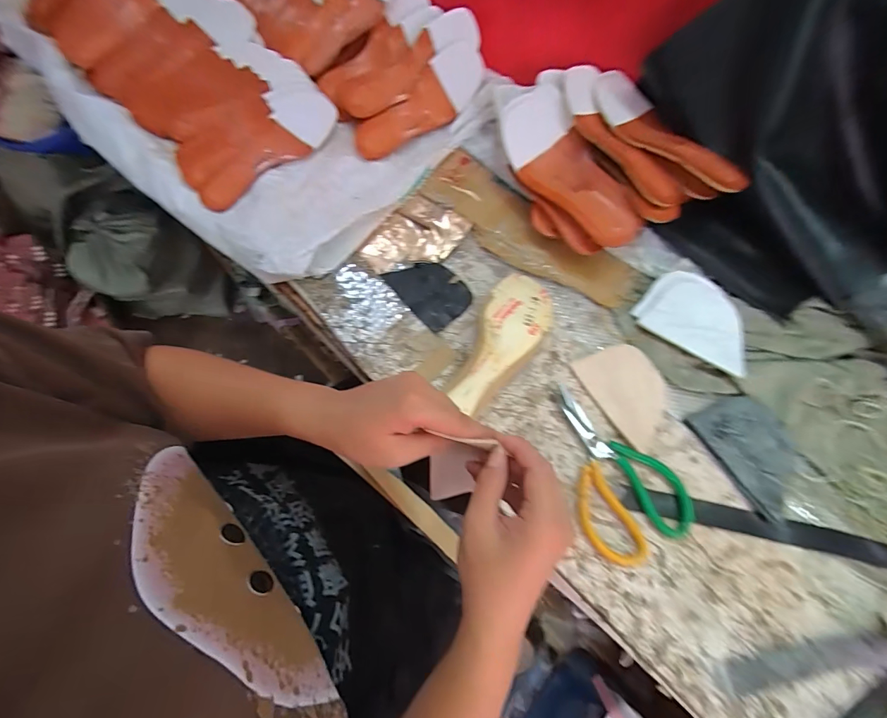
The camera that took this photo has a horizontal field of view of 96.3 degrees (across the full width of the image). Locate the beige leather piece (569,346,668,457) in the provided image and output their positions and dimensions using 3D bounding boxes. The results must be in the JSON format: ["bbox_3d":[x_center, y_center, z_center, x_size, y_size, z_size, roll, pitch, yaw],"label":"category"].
[{"bbox_3d":[0.220,0.036,0.463,0.080,0.005,0.117,-27,70,-11],"label":"beige leather piece"}]

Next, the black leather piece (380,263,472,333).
[{"bbox_3d":[-0.020,-0.091,0.520,0.073,0.005,0.110,-43,74,-16],"label":"black leather piece"}]

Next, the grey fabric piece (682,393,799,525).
[{"bbox_3d":[0.340,0.100,0.434,0.086,0.006,0.120,-27,70,-11],"label":"grey fabric piece"}]

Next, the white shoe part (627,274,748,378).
[{"bbox_3d":[0.310,-0.052,0.482,0.131,0.021,0.087,35,72,13],"label":"white shoe part"}]

